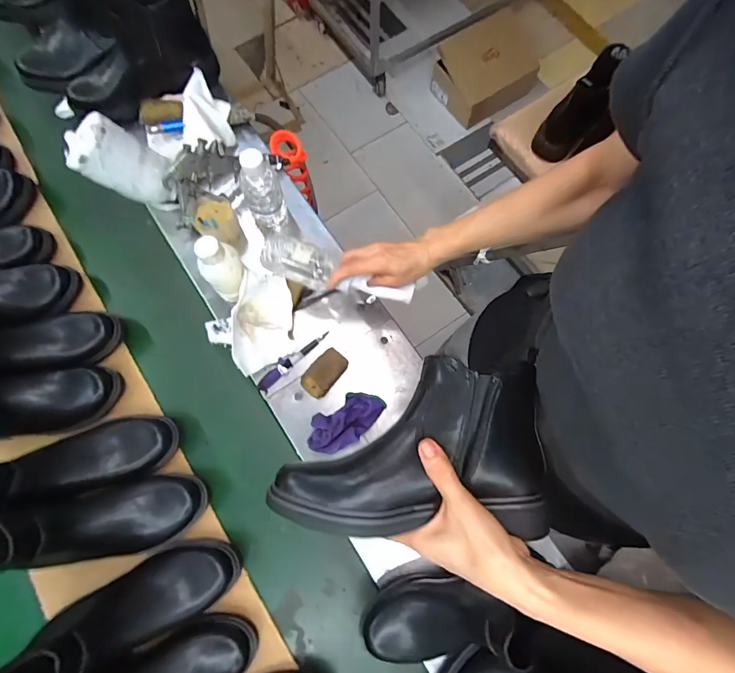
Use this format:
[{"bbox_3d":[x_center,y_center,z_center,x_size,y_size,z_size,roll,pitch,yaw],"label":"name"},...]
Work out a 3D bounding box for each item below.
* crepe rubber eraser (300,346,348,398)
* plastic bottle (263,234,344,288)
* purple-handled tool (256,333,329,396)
[{"bbox_3d":[-0.064,0.054,0.575,0.043,0.010,0.073,40,79,8],"label":"crepe rubber eraser"},{"bbox_3d":[-0.099,-0.107,0.542,0.103,0.045,0.056,10,76,2],"label":"plastic bottle"},{"bbox_3d":[-0.114,0.034,0.585,0.131,0.024,0.019,-44,81,-11],"label":"purple-handled tool"}]

